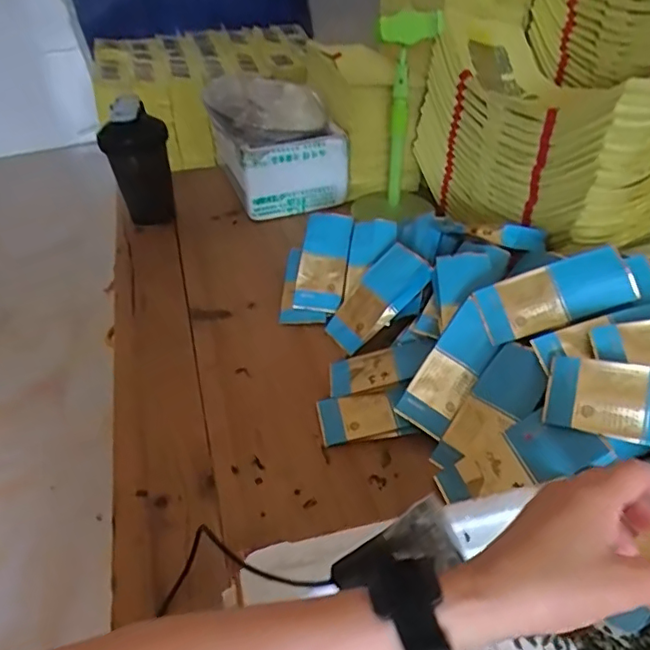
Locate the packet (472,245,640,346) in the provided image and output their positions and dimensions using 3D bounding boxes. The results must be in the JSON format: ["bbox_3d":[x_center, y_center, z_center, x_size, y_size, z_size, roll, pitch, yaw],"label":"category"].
[{"bbox_3d":[0.205,-0.027,0.505,0.128,0.007,0.055,-20,78,13],"label":"packet"}]

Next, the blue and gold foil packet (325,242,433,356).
[{"bbox_3d":[0.058,-0.029,0.622,0.128,0.027,0.058,-47,46,4],"label":"blue and gold foil packet"}]

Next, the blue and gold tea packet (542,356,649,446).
[{"bbox_3d":[0.232,0.058,0.412,0.129,0.009,0.055,8,83,28],"label":"blue and gold tea packet"}]

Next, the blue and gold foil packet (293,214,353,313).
[{"bbox_3d":[-0.002,-0.079,0.679,0.057,0.016,0.133,4,67,10],"label":"blue and gold foil packet"}]

